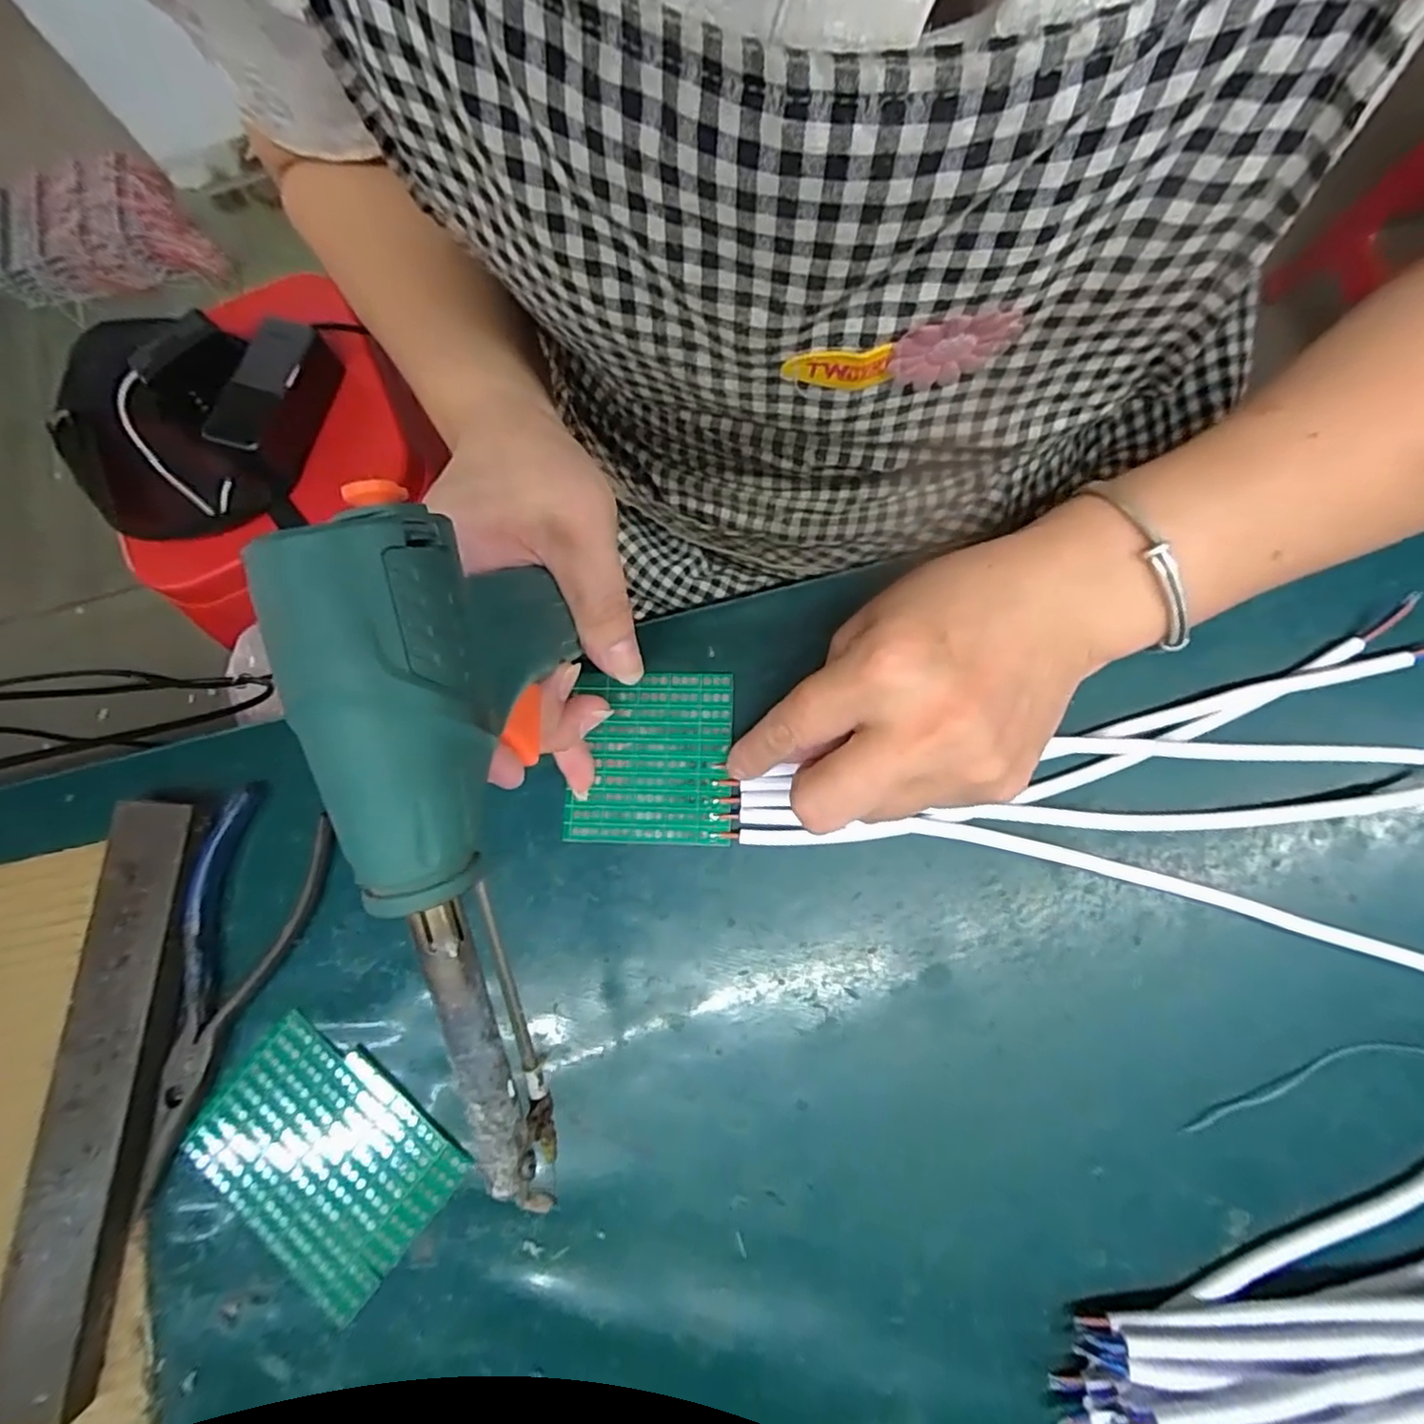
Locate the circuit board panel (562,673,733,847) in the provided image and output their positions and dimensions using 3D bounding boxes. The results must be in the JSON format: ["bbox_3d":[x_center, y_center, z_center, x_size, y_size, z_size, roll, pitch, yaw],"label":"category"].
[{"bbox_3d":[-0.025,0.018,0.259,0.065,0.005,0.069,2,81,3],"label":"circuit board panel"}]

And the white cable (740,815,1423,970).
[{"bbox_3d":[0.154,0.068,0.248,0.283,0.008,0.024,11,85,4],"label":"white cable"}]

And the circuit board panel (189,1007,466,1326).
[{"bbox_3d":[-0.149,0.170,0.241,0.090,0.004,0.072,36,81,10],"label":"circuit board panel"}]

